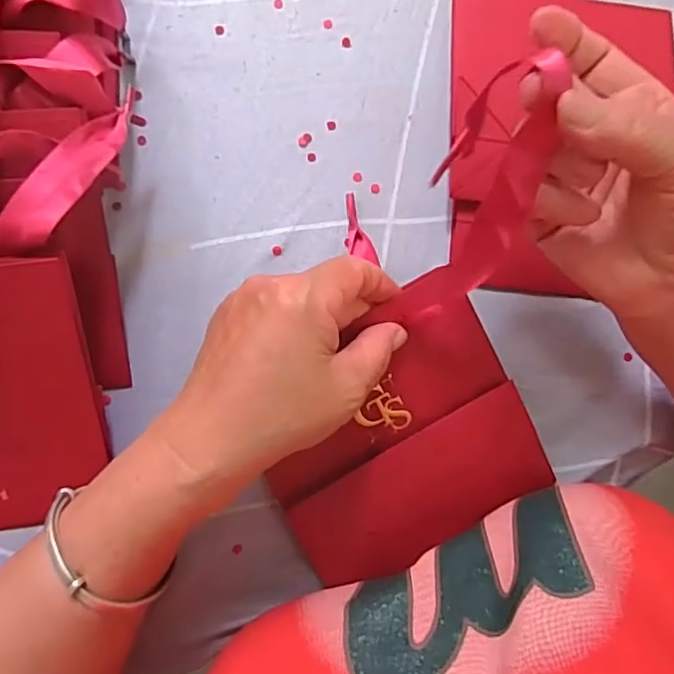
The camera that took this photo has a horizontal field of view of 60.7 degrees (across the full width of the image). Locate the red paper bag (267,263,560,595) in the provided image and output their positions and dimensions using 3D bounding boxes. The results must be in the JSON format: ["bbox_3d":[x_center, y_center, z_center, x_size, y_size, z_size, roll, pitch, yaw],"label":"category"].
[{"bbox_3d":[0.030,0.047,0.293,0.133,0.026,0.118,-26,86,-7],"label":"red paper bag"}]

